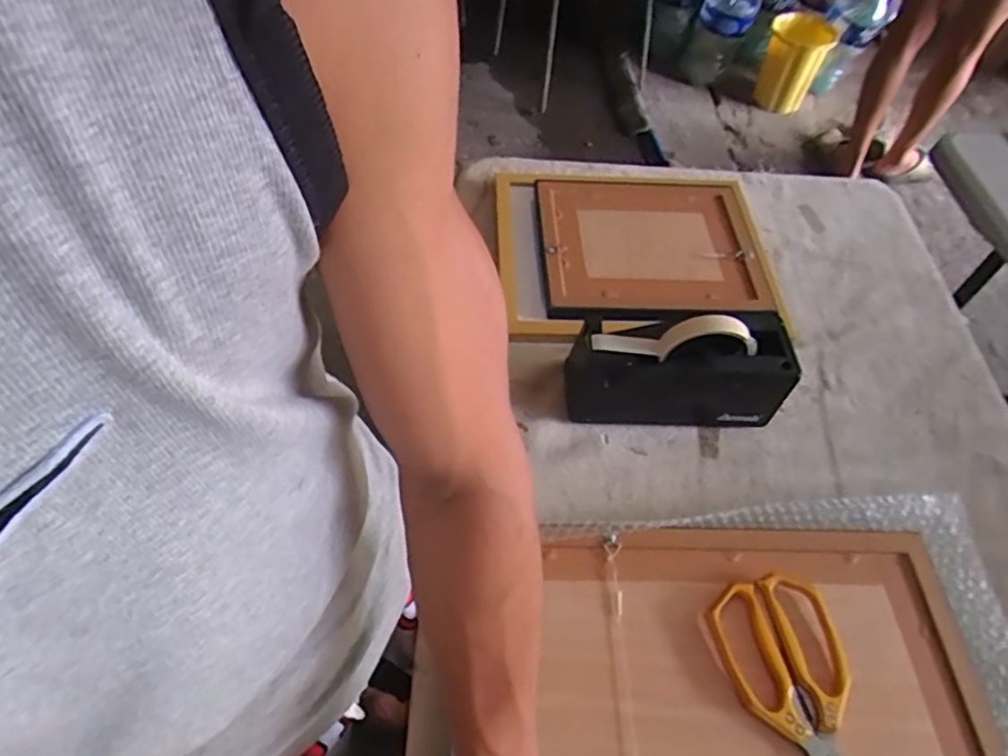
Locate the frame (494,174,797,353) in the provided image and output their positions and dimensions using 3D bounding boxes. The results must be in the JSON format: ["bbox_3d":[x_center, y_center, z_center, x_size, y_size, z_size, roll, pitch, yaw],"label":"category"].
[{"bbox_3d":[0.153,-0.168,0.774,0.321,0.022,0.274,2,56,-4],"label":"frame"}]

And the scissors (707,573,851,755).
[{"bbox_3d":[0.235,0.260,0.473,0.096,0.013,0.220,-12,56,-10],"label":"scissors"}]

